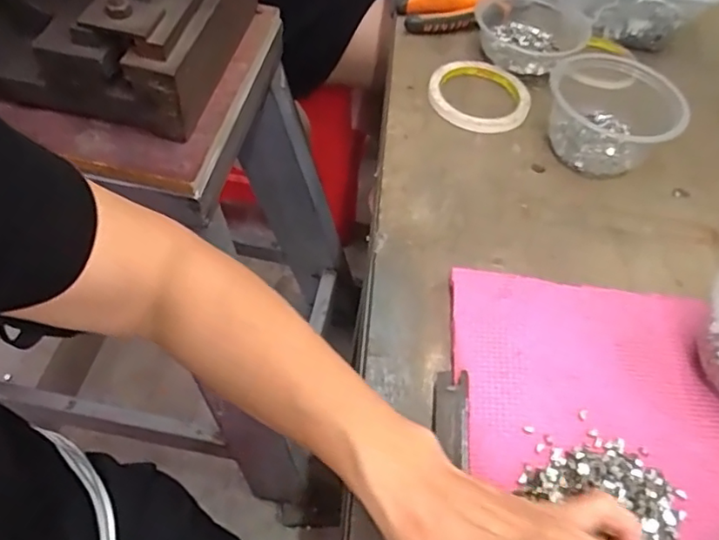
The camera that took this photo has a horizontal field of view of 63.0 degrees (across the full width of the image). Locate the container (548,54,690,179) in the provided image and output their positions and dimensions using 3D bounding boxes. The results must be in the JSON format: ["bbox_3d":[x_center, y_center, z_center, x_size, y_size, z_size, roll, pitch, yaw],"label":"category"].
[{"bbox_3d":[0.229,-0.145,0.537,0.105,0.059,0.132,17,54,5],"label":"container"}]

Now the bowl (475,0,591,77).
[{"bbox_3d":[0.174,-0.249,0.613,0.114,0.044,0.105,3,54,-5],"label":"bowl"}]

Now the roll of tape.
[{"bbox_3d":[0.117,-0.171,0.572,0.097,0.012,0.094,3,54,-5],"label":"roll of tape"}]

